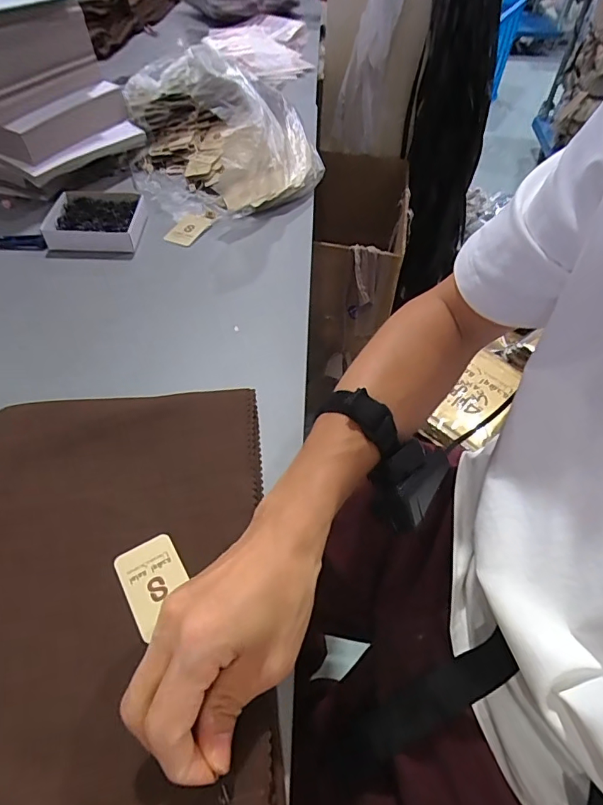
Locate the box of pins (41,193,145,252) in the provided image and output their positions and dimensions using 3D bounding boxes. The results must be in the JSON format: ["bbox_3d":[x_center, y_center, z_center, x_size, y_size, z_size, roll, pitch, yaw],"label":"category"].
[{"bbox_3d":[-0.261,-0.233,0.595,0.114,0.029,0.114,-4,51,-6],"label":"box of pins"}]

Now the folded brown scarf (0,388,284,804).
[{"bbox_3d":[-0.132,0.114,0.311,0.212,0.020,0.313,-4,52,-6],"label":"folded brown scarf"}]

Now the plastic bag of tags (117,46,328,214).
[{"bbox_3d":[-0.113,-0.393,0.680,0.254,0.123,0.270,-19,54,-18],"label":"plastic bag of tags"}]

